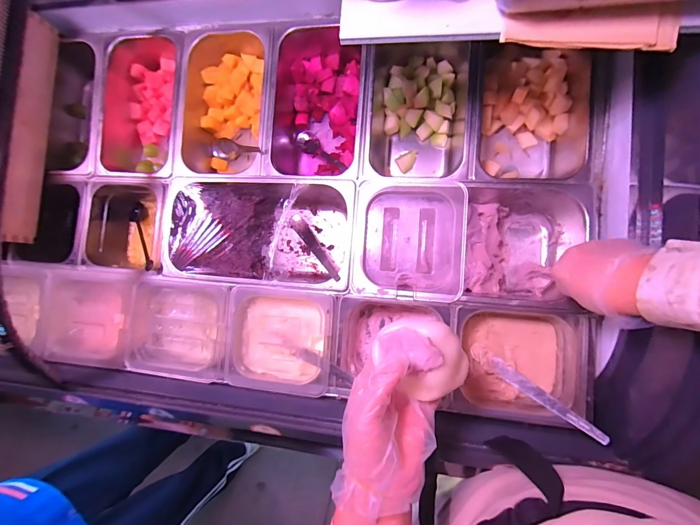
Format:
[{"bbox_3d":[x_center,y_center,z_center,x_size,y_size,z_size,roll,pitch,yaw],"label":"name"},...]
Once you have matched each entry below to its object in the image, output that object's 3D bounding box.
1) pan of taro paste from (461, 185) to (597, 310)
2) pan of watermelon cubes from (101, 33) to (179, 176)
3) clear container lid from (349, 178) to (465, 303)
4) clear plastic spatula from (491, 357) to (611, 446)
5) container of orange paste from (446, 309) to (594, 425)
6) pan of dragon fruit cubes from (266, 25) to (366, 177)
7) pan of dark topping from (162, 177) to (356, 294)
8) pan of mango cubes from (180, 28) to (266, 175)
[{"bbox_3d":[0.258,-0.024,0.511,0.156,0.107,0.168,5,88,10],"label":"pan of taro paste"},{"bbox_3d":[-0.375,-0.289,0.632,0.148,0.082,0.255,7,88,10],"label":"pan of watermelon cubes"},{"bbox_3d":[0.086,-0.035,0.502,0.164,0.026,0.175,2,87,9],"label":"clear container lid"},{"bbox_3d":[0.268,0.187,0.466,0.157,0.010,0.021,35,94,45],"label":"clear plastic spatula"},{"bbox_3d":[0.240,0.143,0.493,0.177,0.078,0.153,3,87,9],"label":"container of orange paste"},{"bbox_3d":[-0.050,-0.261,0.577,0.158,0.097,0.256,4,88,10],"label":"pan of dragon fruit cubes"},{"bbox_3d":[-0.147,-0.053,0.591,0.328,0.104,0.180,5,88,10],"label":"pan of dark topping"},{"bbox_3d":[-0.209,-0.274,0.602,0.153,0.090,0.252,4,88,10],"label":"pan of mango cubes"}]

